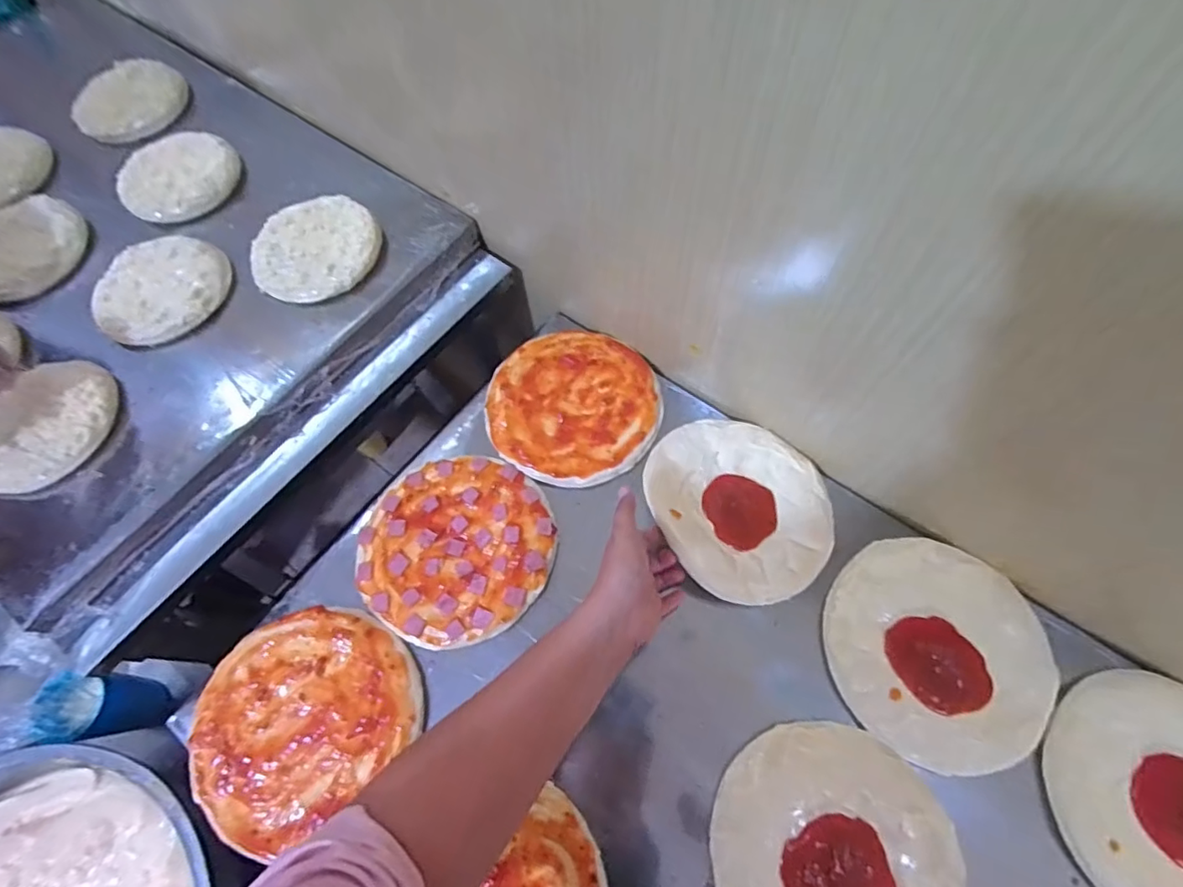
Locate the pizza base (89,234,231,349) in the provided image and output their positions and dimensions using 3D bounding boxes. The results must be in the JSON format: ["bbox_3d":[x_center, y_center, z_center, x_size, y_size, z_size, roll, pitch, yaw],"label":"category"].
[{"bbox_3d":[-0.495,-0.184,0.646,0.145,0.018,0.145,-1,69,3],"label":"pizza base"}]

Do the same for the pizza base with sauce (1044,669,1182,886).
[{"bbox_3d":[0.490,0.303,0.465,0.190,0.019,0.184,28,69,14],"label":"pizza base with sauce"}]

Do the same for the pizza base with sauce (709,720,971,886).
[{"bbox_3d":[0.206,0.336,0.460,0.200,0.016,0.180,17,67,10],"label":"pizza base with sauce"}]

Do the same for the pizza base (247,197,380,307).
[{"bbox_3d":[-0.323,-0.232,0.664,0.144,0.023,0.141,-1,66,2],"label":"pizza base"}]

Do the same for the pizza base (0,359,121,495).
[{"bbox_3d":[-0.563,-0.020,0.572,0.118,0.026,0.145,41,76,8],"label":"pizza base"}]

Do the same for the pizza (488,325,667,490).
[{"bbox_3d":[-0.021,-0.047,0.645,0.193,0.015,0.190,-1,66,2],"label":"pizza"}]

